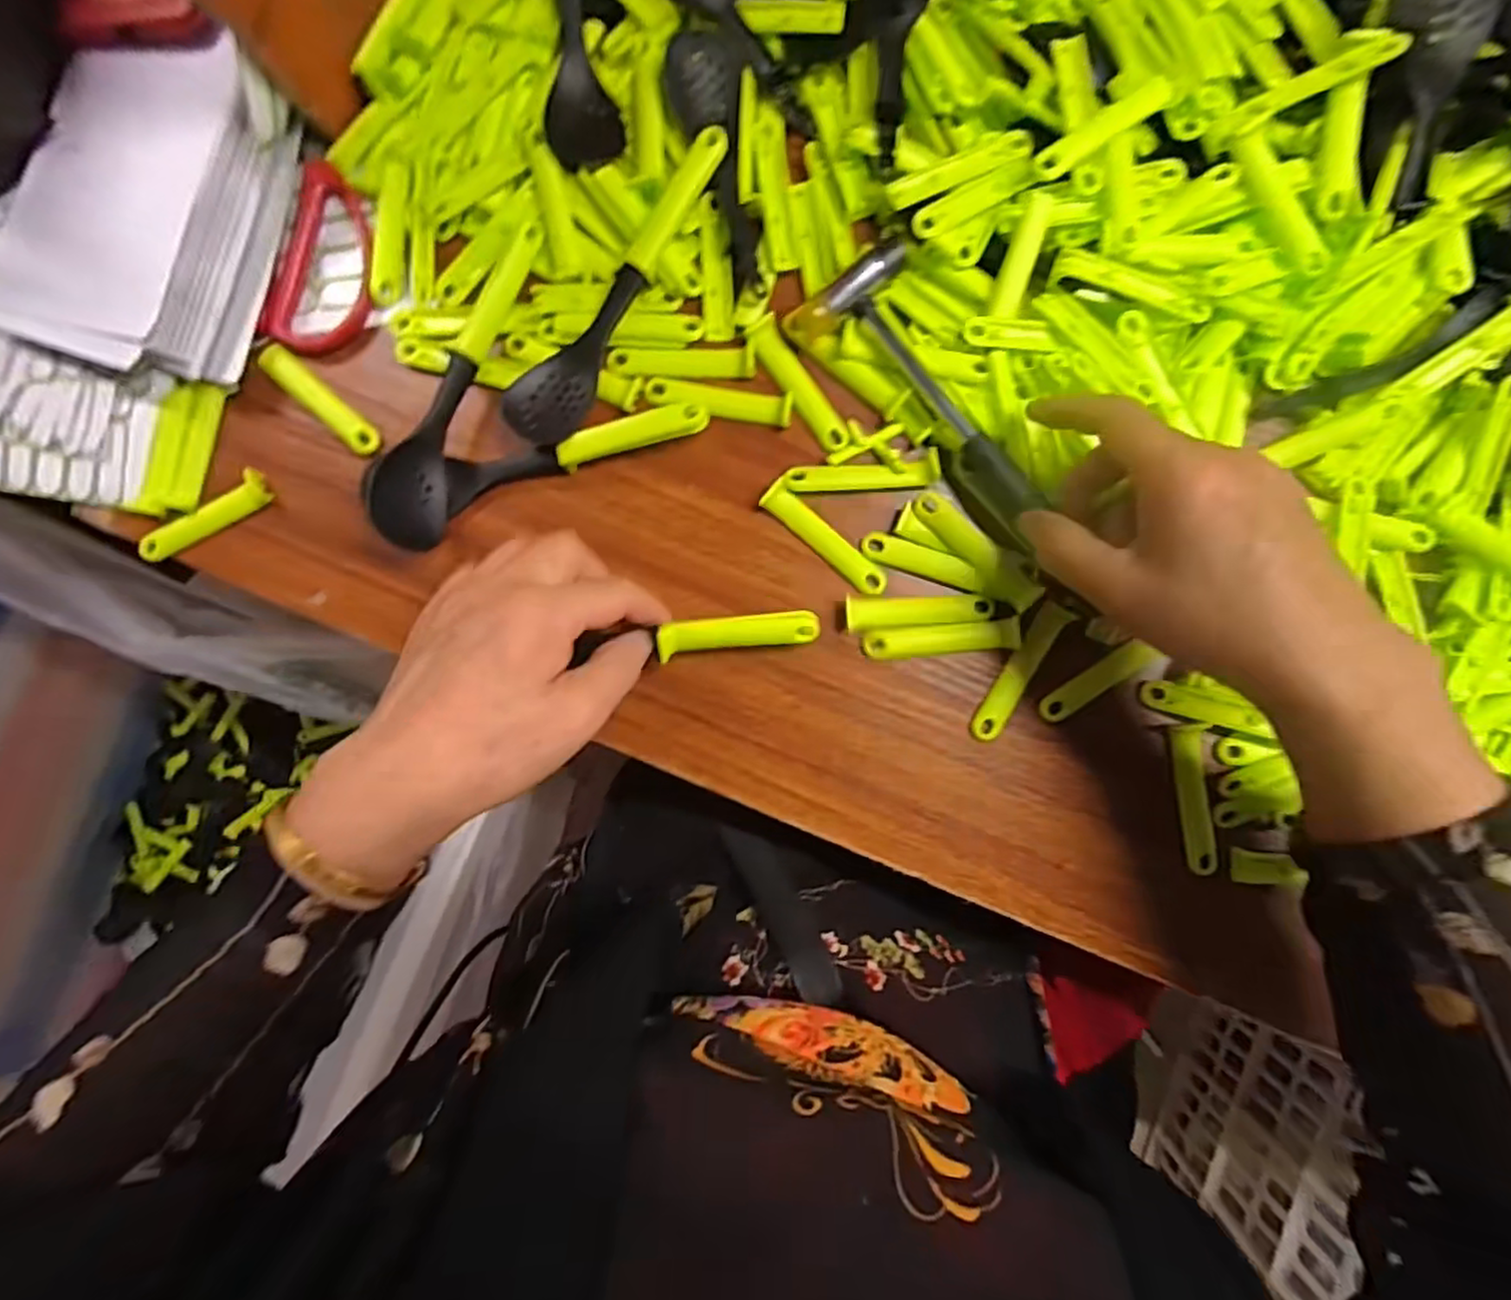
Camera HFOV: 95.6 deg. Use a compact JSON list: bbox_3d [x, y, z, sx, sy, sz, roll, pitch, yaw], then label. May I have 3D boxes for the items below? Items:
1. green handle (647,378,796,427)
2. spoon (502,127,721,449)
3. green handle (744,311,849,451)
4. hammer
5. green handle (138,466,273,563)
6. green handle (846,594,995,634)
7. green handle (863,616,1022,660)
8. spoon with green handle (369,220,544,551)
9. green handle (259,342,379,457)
[{"bbox_3d":[-0.019,-0.128,0.352,0.075,0.007,0.016,9,92,2],"label":"green handle"},{"bbox_3d":[-0.073,-0.184,0.347,0.039,0.013,0.173,28,93,1],"label":"spoon"},{"bbox_3d":[0.023,-0.136,0.351,0.016,0.007,0.075,-35,90,3],"label":"green handle"},{"bbox_3d":[0.101,-0.105,0.343,0.055,0.026,0.203,-37,90,3],"label":"hammer"},{"bbox_3d":[-0.288,-0.070,0.360,0.075,0.011,0.015,-29,90,3],"label":"green handle"},{"bbox_3d":[0.083,-0.018,0.348,0.074,0.007,0.018,1,92,2],"label":"green handle"},{"bbox_3d":[0.094,-0.005,0.345,0.075,0.006,0.015,-4,92,3],"label":"green handle"},{"bbox_3d":[-0.150,-0.134,0.338,0.029,0.039,0.170,17,93,2],"label":"spoon with green handle"},{"bbox_3d":[-0.229,-0.131,0.361,0.075,0.012,0.015,41,93,1],"label":"green handle"}]

